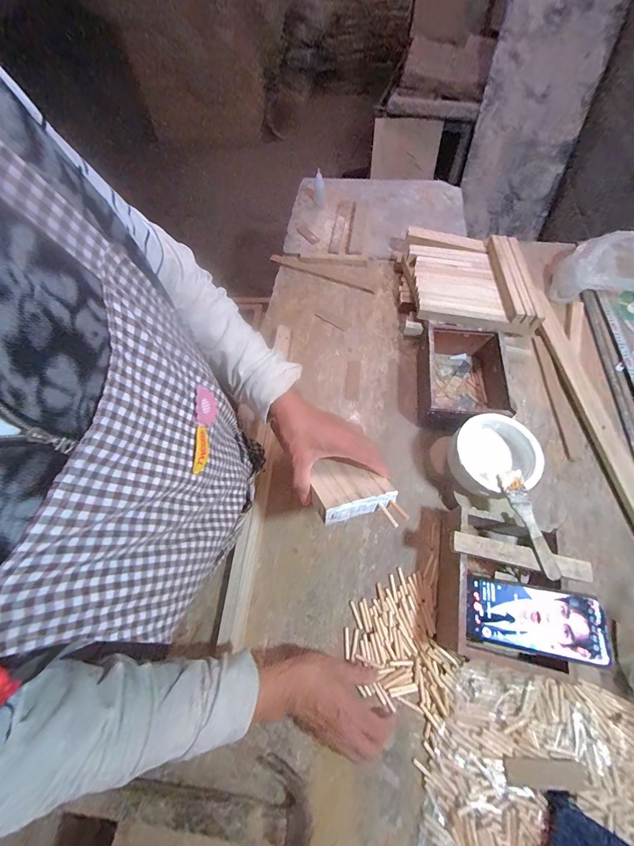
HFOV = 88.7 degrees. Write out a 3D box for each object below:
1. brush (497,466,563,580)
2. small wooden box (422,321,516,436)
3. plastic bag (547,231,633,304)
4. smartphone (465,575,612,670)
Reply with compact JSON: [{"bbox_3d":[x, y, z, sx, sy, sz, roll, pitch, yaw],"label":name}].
[{"bbox_3d":[0.288,0.135,0.441,0.032,0.010,0.141,-11,63,2],"label":"brush"},{"bbox_3d":[0.277,-0.085,0.622,0.147,0.086,0.200,8,64,7],"label":"small wooden box"},{"bbox_3d":[0.708,-0.356,0.749,0.275,0.091,0.168,16,65,11],"label":"plastic bag"},{"bbox_3d":[0.274,0.250,0.413,0.151,0.009,0.074,2,63,21],"label":"smartphone"}]

